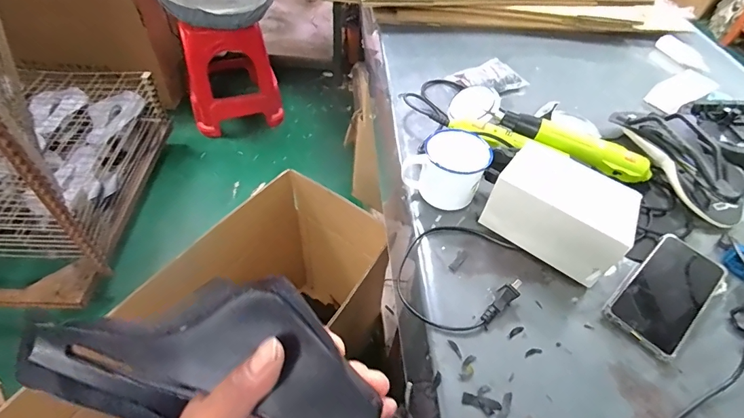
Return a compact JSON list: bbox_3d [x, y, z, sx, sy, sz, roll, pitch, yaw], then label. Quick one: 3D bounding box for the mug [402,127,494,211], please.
[{"bbox_3d":[0.098,-0.059,0.546,0.108,0.089,0.076,31,55,19],"label":"mug"}]

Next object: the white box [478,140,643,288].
[{"bbox_3d":[0.233,0.004,0.504,0.155,0.097,0.098,30,55,18],"label":"white box"}]

